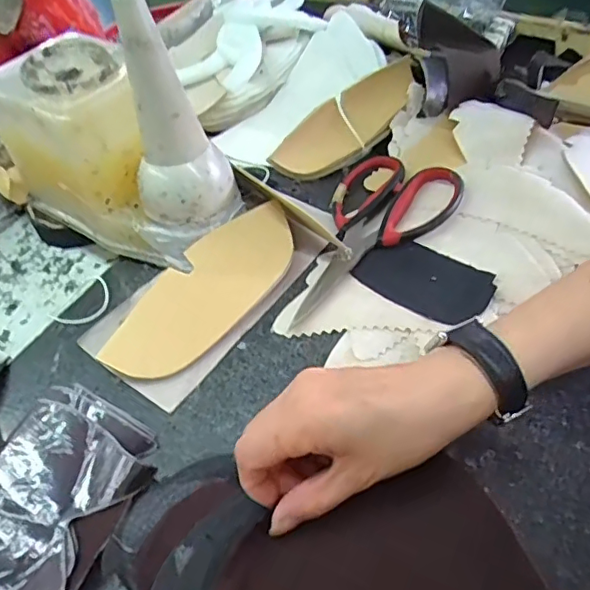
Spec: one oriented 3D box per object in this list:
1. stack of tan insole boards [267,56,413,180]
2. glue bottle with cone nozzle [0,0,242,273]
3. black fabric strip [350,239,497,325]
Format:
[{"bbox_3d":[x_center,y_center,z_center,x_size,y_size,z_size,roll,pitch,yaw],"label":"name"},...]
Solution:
[{"bbox_3d":[0.055,-0.160,0.518,0.168,0.022,0.054,-37,91,-15],"label":"stack of tan insole boards"},{"bbox_3d":[-0.144,-0.126,0.422,0.201,0.173,0.089,27,59,25],"label":"glue bottle with cone nozzle"},{"bbox_3d":[0.095,-0.013,0.414,0.094,0.008,0.058,29,60,26],"label":"black fabric strip"}]

